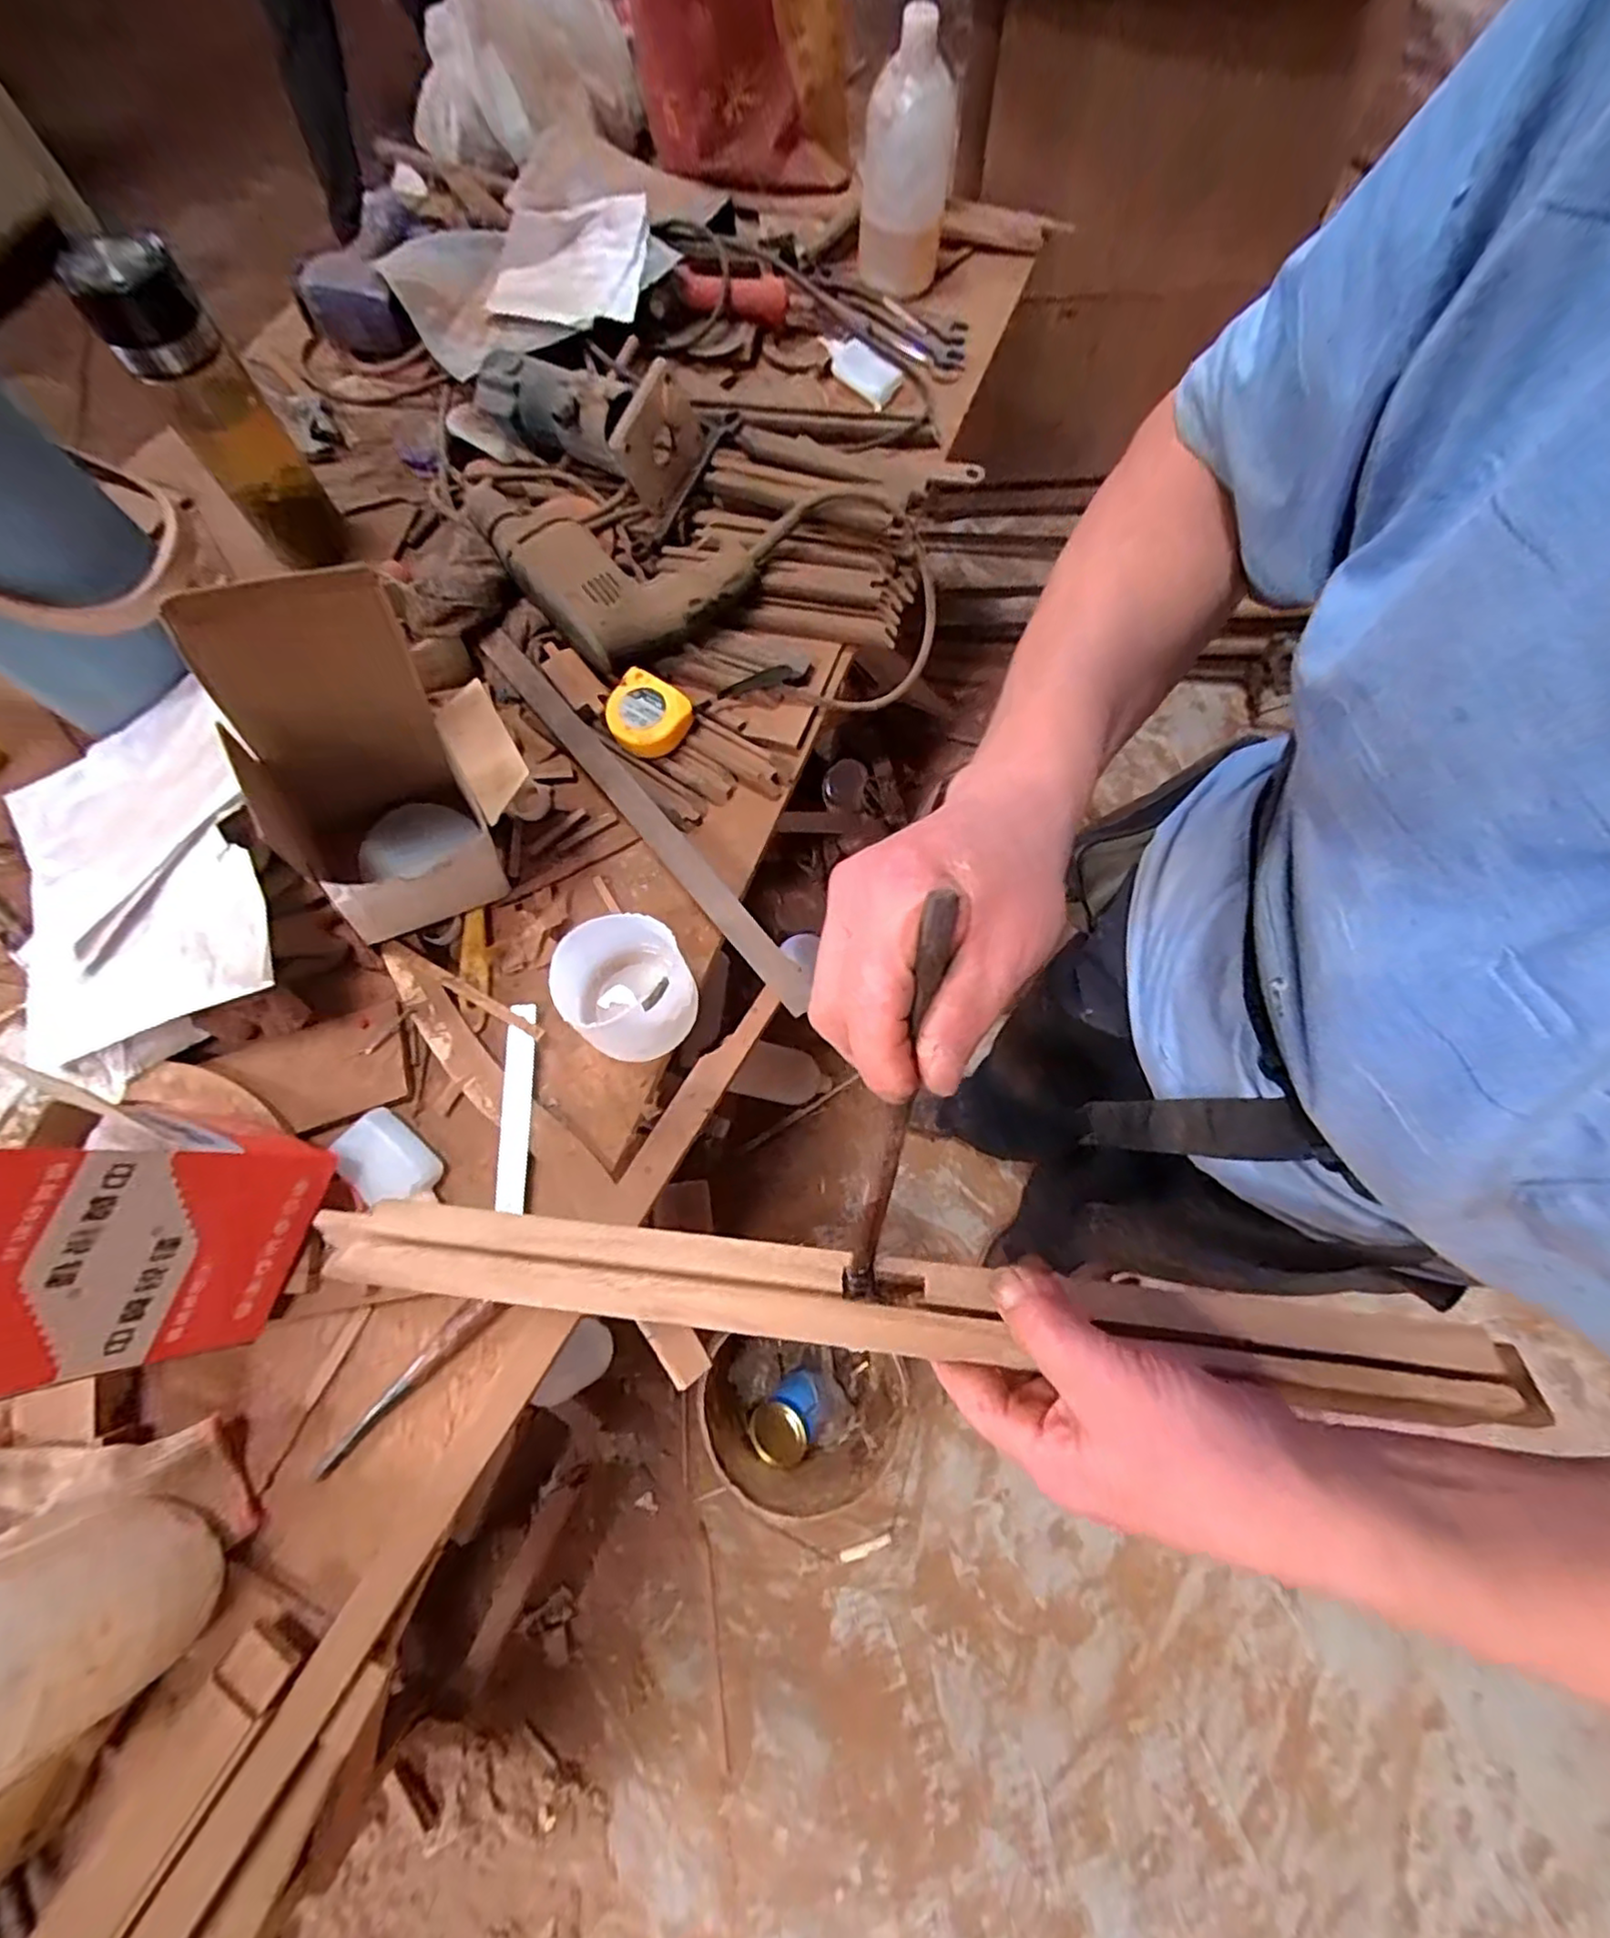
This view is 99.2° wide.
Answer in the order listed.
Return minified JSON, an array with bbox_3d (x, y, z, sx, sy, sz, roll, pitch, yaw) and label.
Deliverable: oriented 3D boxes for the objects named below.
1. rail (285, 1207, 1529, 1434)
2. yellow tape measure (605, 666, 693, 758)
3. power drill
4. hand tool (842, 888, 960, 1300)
[{"bbox_3d":[0.026,0.139,0.285,0.475,0.019,0.033,4,71,7],"label":"rail"},{"bbox_3d":[-0.141,-0.226,0.609,0.067,0.029,0.069,-41,77,-13],"label":"yellow tape measure"},{"bbox_3d":[-0.183,-0.392,0.628,0.176,0.056,0.242,-39,76,-13],"label":"power drill"},{"bbox_3d":[0.033,0.056,0.250,0.012,0.177,0.015,9,29,4],"label":"hand tool"}]

